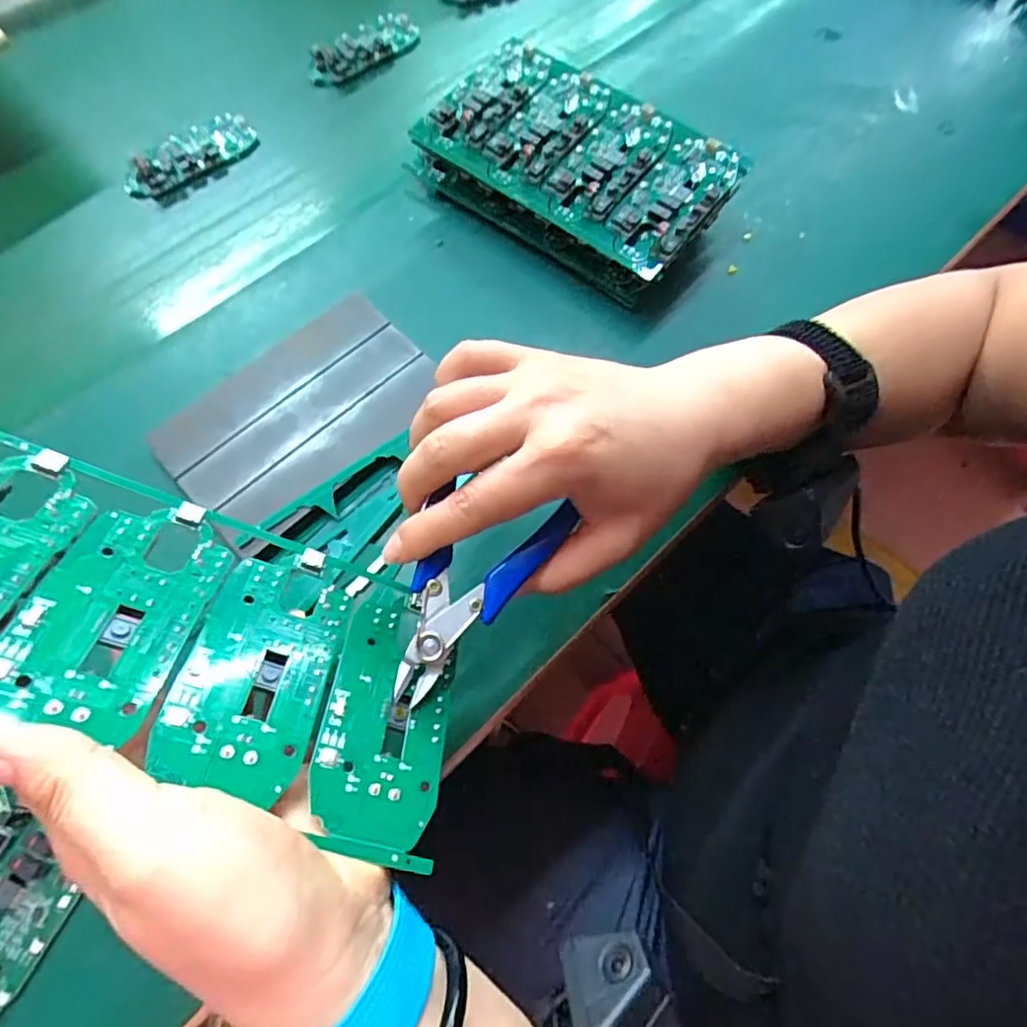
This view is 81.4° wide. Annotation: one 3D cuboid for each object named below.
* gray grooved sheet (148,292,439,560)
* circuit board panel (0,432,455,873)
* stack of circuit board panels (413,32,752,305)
[{"bbox_3d":[-0.120,-0.056,0.343,0.144,0.027,0.097,-41,77,-15],"label":"gray grooved sheet"},{"bbox_3d":[-0.108,0.042,0.201,0.187,0.004,0.104,24,39,-19],"label":"circuit board panel"},{"bbox_3d":[0.042,-0.231,0.403,0.193,0.056,0.115,37,73,10],"label":"stack of circuit board panels"}]

